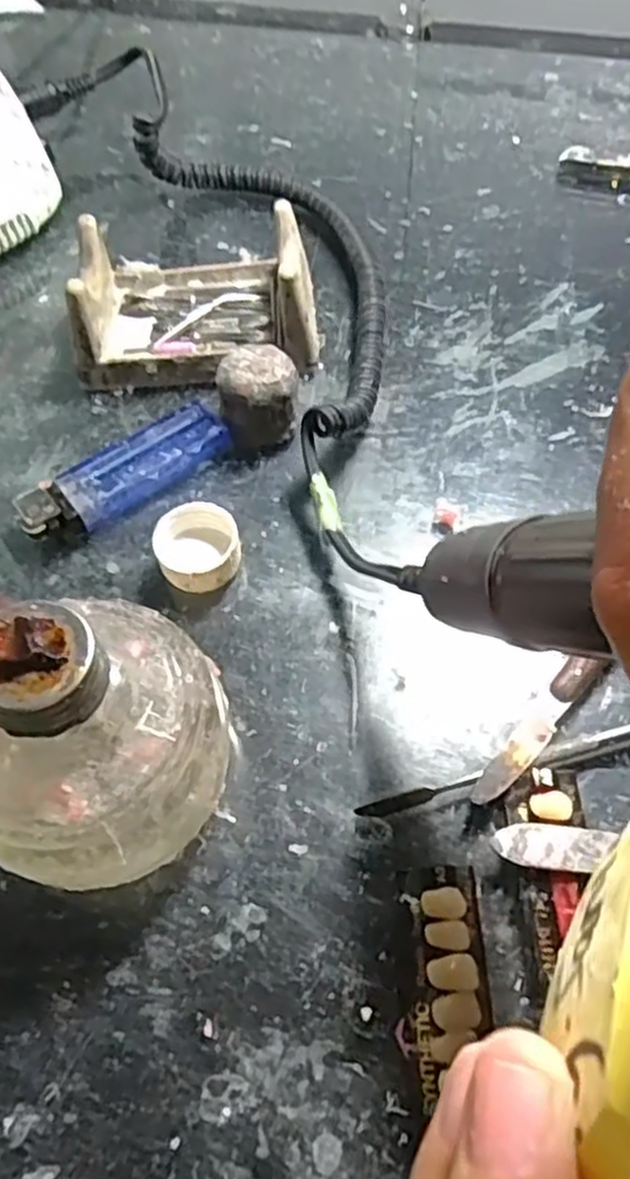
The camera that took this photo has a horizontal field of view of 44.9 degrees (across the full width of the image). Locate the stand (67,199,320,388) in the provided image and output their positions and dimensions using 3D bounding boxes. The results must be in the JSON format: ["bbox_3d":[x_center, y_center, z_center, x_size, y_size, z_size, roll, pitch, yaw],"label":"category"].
[{"bbox_3d":[-0.049,-0.123,0.319,0.096,0.042,0.067,-3,59,0],"label":"stand"}]

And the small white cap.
[{"bbox_3d":[-0.041,-0.015,0.268,0.028,0.016,0.033,-14,60,-7],"label":"small white cap"}]

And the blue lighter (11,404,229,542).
[{"bbox_3d":[-0.071,-0.042,0.287,0.080,0.015,0.023,-34,64,-17],"label":"blue lighter"}]

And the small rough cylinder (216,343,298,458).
[{"bbox_3d":[-0.022,-0.072,0.292,0.029,0.033,0.026,-6,59,-2],"label":"small rough cylinder"}]

